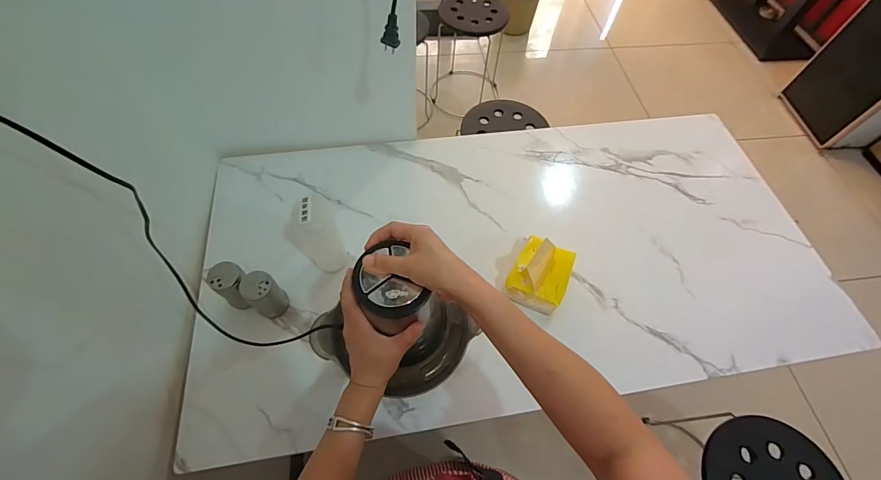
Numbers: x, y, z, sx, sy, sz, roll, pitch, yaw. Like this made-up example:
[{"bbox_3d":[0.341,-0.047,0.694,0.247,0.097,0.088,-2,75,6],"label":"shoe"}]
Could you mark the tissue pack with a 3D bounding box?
[{"bbox_3d":[0.179,0.063,0.681,0.095,0.078,0.119,28,63,13],"label":"tissue pack"}]

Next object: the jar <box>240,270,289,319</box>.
[{"bbox_3d":[-0.291,0.091,0.634,0.050,0.092,0.048,1,60,-2],"label":"jar"}]

